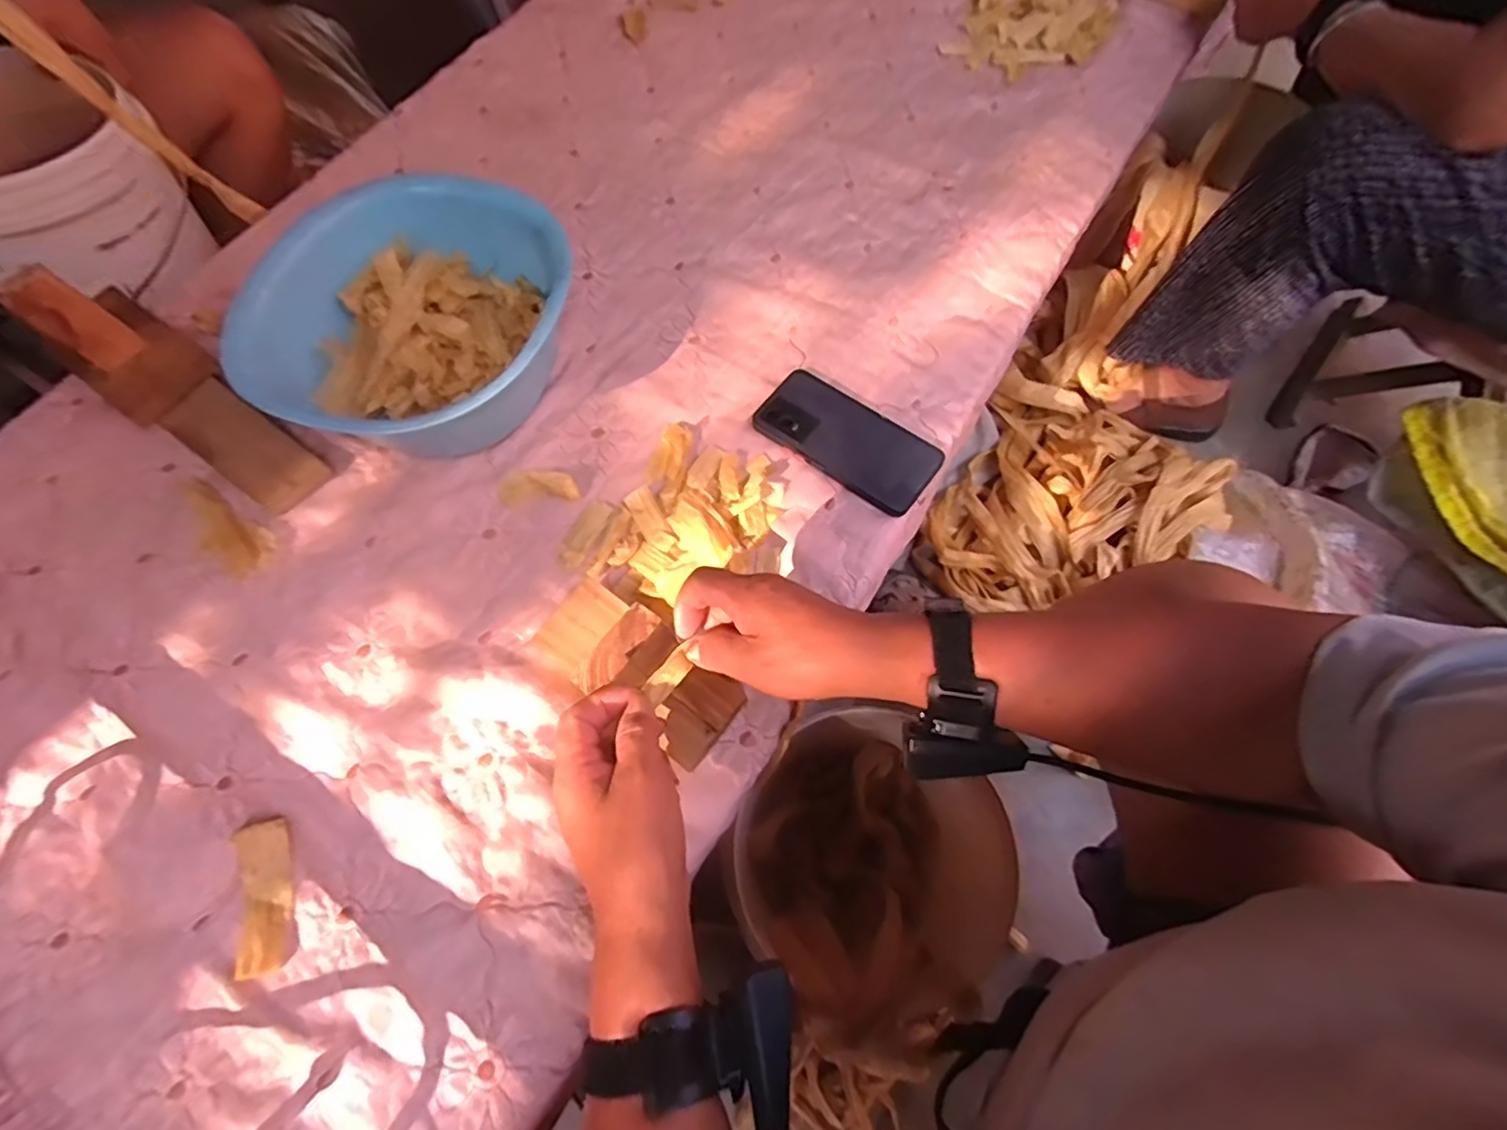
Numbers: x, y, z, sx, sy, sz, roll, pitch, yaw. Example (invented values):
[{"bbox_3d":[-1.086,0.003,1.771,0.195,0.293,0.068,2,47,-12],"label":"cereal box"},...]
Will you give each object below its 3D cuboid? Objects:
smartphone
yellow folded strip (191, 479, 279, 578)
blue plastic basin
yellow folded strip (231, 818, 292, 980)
[{"bbox_3d":[0.088,-0.117,0.589,0.165,0.012,0.083,35,74,13],"label":"smartphone"},{"bbox_3d":[-0.467,-0.034,0.562,0.110,0.015,0.041,38,74,14],"label":"yellow folded strip"},{"bbox_3d":[-0.293,-0.201,0.572,0.271,0.116,0.240,-10,69,-3],"label":"blue plastic basin"},{"bbox_3d":[-0.350,0.236,0.457,0.031,0.010,0.099,-7,75,-26],"label":"yellow folded strip"}]

